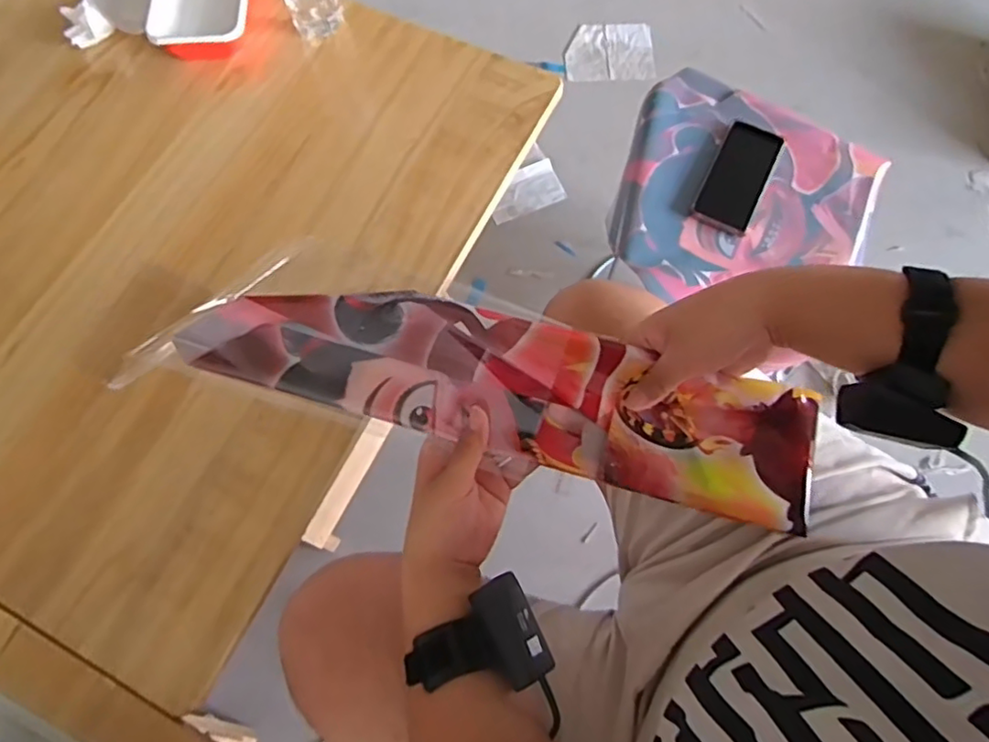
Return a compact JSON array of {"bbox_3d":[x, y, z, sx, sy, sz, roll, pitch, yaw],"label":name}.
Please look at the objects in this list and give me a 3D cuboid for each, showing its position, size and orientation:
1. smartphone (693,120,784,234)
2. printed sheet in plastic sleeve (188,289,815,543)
[{"bbox_3d":[0.320,-0.257,0.816,0.070,0.012,0.164,22,72,20],"label":"smartphone"},{"bbox_3d":[0.011,0.012,0.478,0.481,0.051,0.106,14,76,-1],"label":"printed sheet in plastic sleeve"}]

